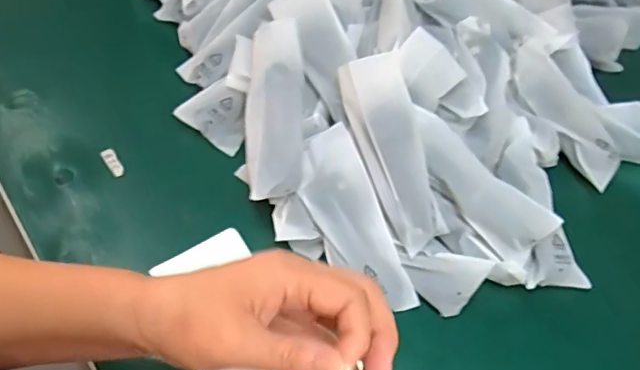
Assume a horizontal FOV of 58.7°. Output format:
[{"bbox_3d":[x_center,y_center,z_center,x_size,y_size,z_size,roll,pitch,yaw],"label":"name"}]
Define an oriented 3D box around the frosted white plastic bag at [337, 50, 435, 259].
[{"bbox_3d":[0.057,-0.024,0.443,0.049,0.033,0.151,-19,95,-15],"label":"frosted white plastic bag"}]

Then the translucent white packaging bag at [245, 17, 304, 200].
[{"bbox_3d":[-0.037,-0.062,0.468,0.046,0.024,0.151,2,76,-3],"label":"translucent white packaging bag"}]

